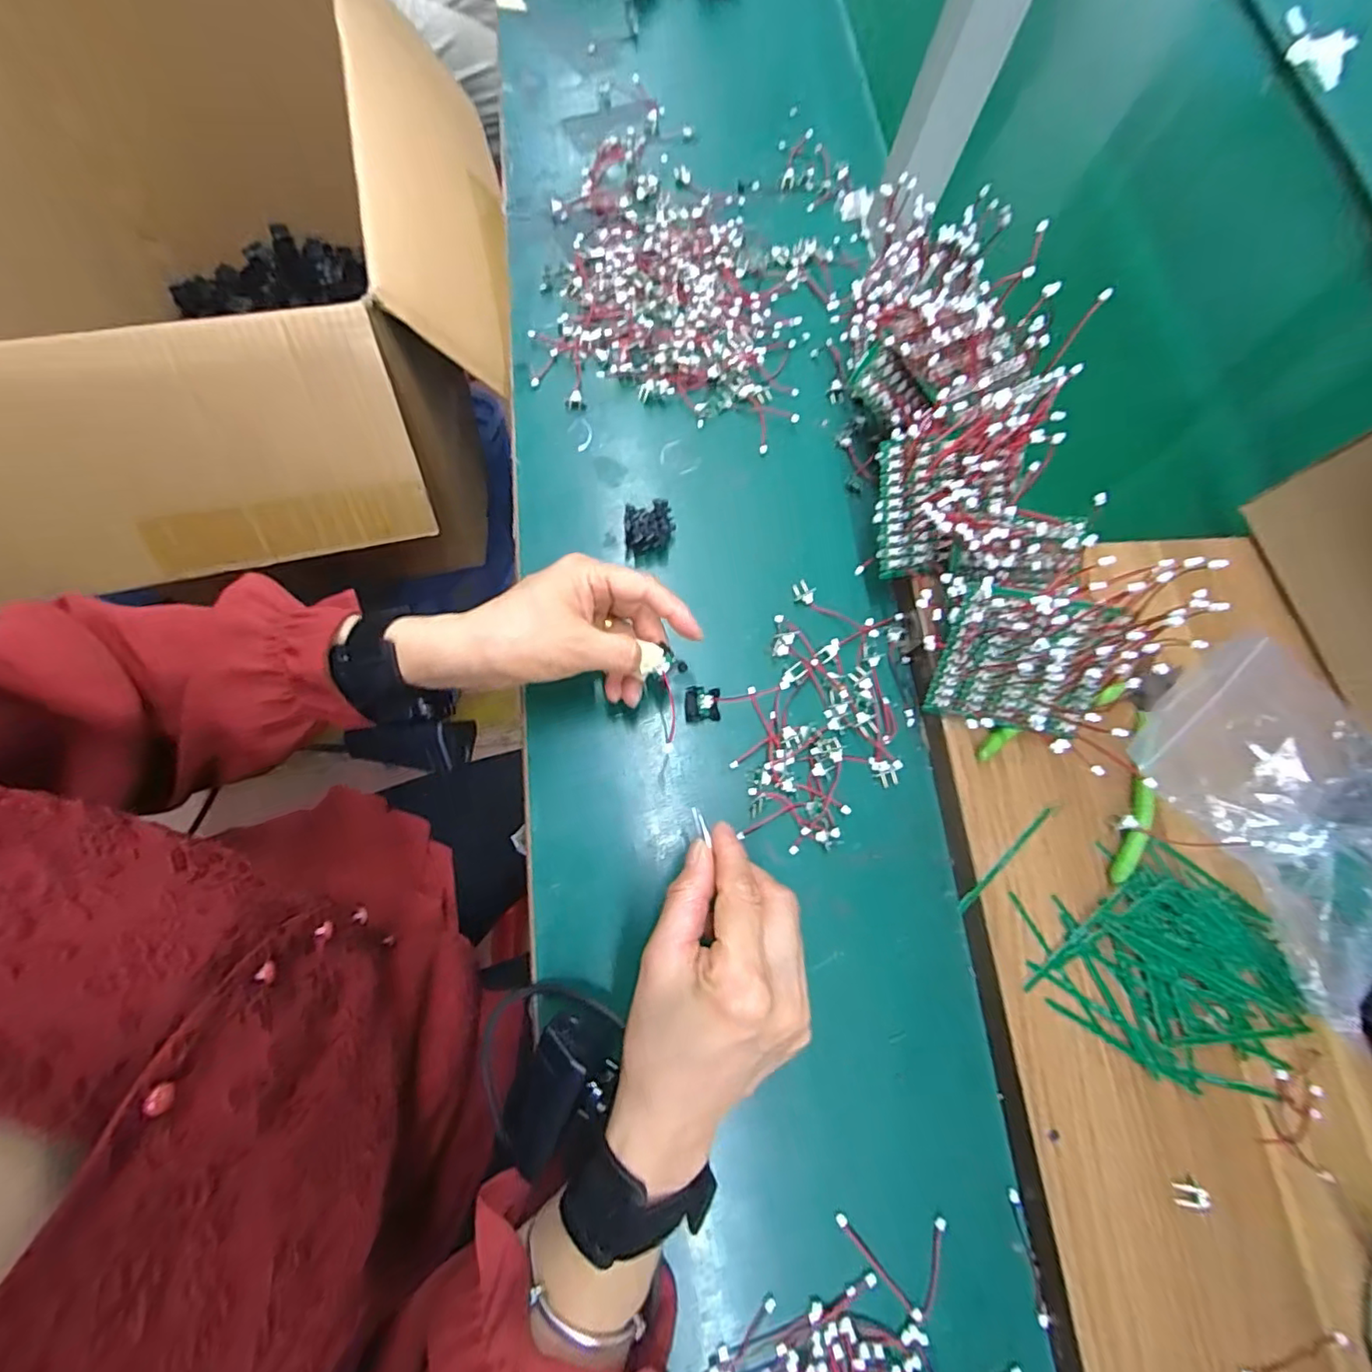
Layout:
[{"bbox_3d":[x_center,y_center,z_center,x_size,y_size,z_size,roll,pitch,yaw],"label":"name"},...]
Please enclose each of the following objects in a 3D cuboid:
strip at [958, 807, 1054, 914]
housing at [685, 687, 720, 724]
[{"bbox_3d":[0.186,0.100,0.344,0.083,0.007,0.005,-39,80,-15],"label":"strip"},{"bbox_3d":[0.011,0.012,0.381,0.022,0.013,0.021,-1,73,-6],"label":"housing"}]

